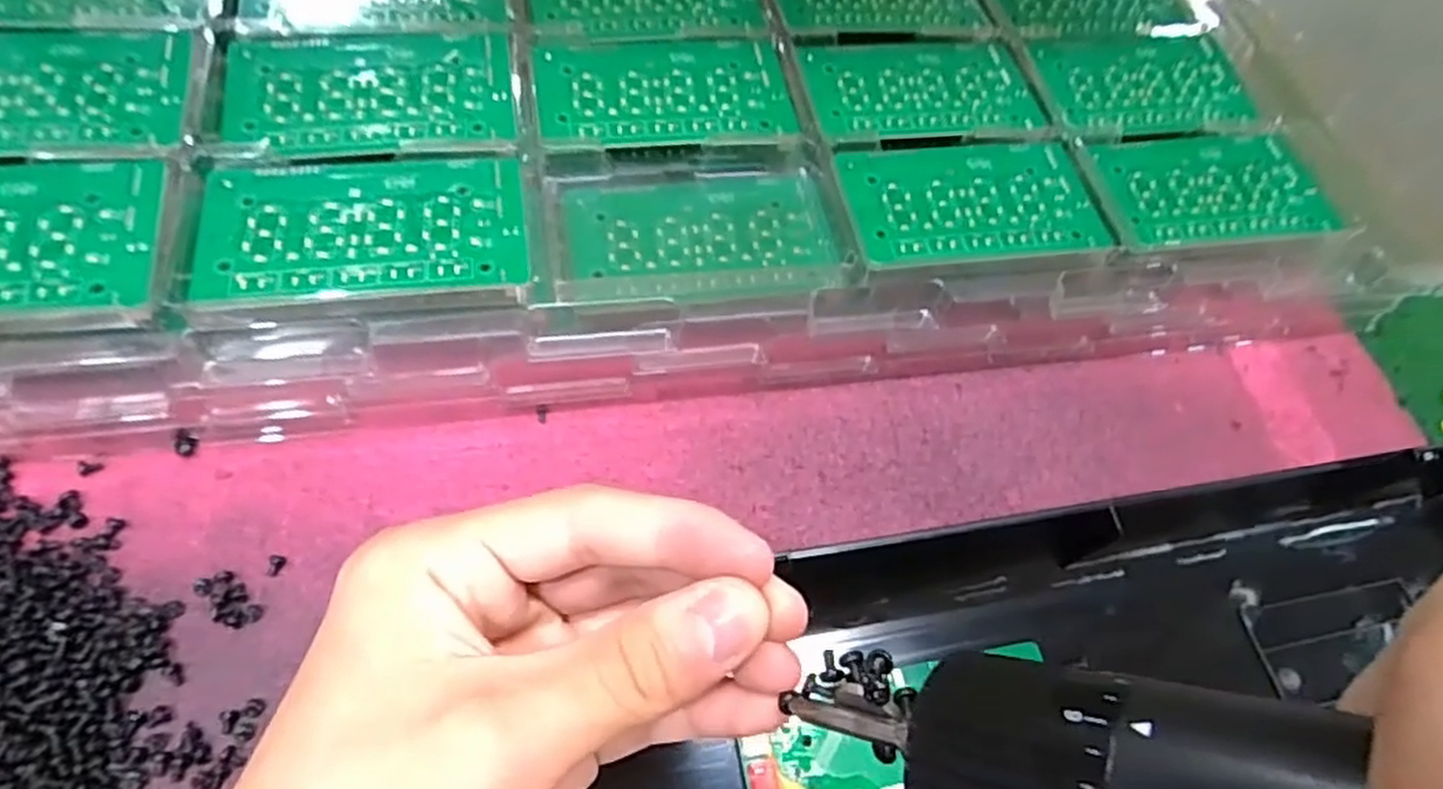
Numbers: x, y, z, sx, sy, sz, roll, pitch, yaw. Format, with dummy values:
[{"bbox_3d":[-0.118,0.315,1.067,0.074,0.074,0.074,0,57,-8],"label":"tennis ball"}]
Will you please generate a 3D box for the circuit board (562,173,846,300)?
[{"bbox_3d":[-0.007,-0.065,0.314,0.105,0.009,0.060,-3,61,-11],"label":"circuit board"}]

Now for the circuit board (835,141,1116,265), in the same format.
[{"bbox_3d":[0.103,-0.081,0.327,0.106,0.004,0.058,-7,63,-11],"label":"circuit board"}]

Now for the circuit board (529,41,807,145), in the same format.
[{"bbox_3d":[-0.024,-0.130,0.335,0.105,0.004,0.060,-5,63,-11],"label":"circuit board"}]

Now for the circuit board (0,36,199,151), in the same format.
[{"bbox_3d":[-0.249,-0.110,0.281,0.101,0.004,0.058,-5,62,-12],"label":"circuit board"}]

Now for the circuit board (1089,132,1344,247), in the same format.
[{"bbox_3d":[0.218,-0.093,0.351,0.106,0.004,0.062,-5,61,-9],"label":"circuit board"}]

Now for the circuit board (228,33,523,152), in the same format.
[{"bbox_3d":[-0.137,-0.120,0.310,0.105,0.005,0.058,-3,62,-12],"label":"circuit board"}]

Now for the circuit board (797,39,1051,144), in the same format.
[{"bbox_3d":[0.091,-0.140,0.360,0.107,0.010,0.060,-9,63,-15],"label":"circuit board"}]

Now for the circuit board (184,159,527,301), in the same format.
[{"bbox_3d":[-0.124,-0.060,0.276,0.104,0.005,0.058,-4,62,-12],"label":"circuit board"}]

